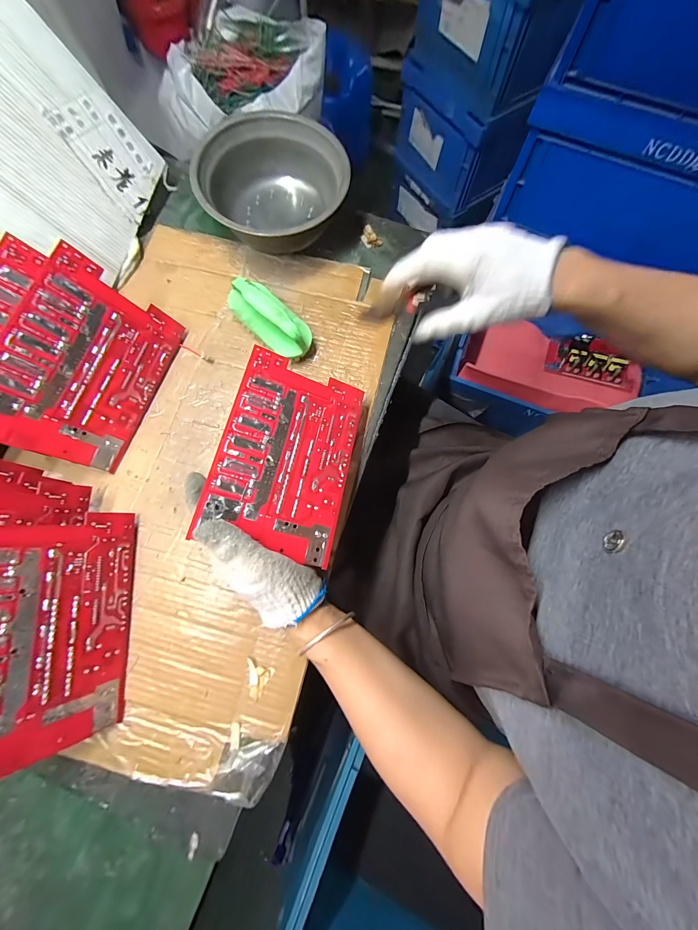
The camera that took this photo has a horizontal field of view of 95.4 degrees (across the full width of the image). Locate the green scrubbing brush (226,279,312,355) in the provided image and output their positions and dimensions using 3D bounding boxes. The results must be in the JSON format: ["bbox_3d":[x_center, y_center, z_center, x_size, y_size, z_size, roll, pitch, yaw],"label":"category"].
[{"bbox_3d":[-0.094,-0.178,0.388,0.116,0.043,0.053,42,79,9],"label":"green scrubbing brush"}]

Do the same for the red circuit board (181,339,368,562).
[{"bbox_3d":[-0.058,-0.013,0.318,0.127,0.004,0.190,19,71,-20],"label":"red circuit board"}]

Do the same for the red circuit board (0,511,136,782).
[{"bbox_3d":[-0.259,0.141,0.274,0.007,0.125,0.195,-11,75,29],"label":"red circuit board"}]

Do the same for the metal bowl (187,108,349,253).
[{"bbox_3d":[-0.098,-0.370,0.423,0.185,0.071,0.182,0,76,-1],"label":"metal bowl"}]

